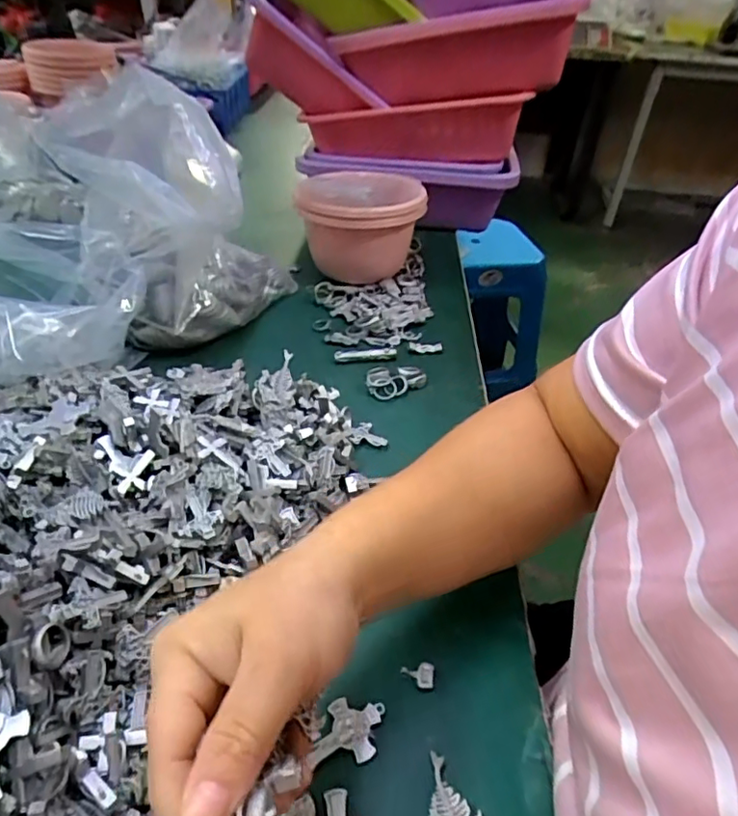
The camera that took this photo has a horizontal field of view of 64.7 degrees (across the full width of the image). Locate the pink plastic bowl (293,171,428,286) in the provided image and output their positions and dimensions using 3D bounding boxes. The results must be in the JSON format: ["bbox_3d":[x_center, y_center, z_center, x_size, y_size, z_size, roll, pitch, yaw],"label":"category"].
[{"bbox_3d":[-0.004,-0.201,0.656,0.129,0.109,0.123,10,39,9],"label":"pink plastic bowl"}]

